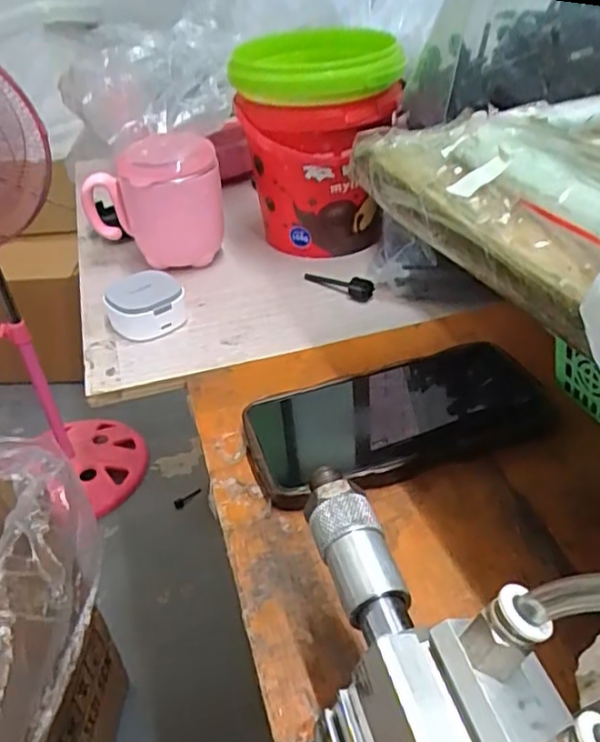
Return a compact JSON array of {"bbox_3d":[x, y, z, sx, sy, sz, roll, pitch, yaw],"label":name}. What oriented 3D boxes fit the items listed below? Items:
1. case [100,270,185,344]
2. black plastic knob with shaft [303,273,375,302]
[{"bbox_3d":[-0.113,-0.048,0.463,0.054,0.031,0.048,-19,40,-19],"label":"case"},{"bbox_3d":[0.031,-0.071,0.495,0.059,0.014,0.016,28,47,35],"label":"black plastic knob with shaft"}]

